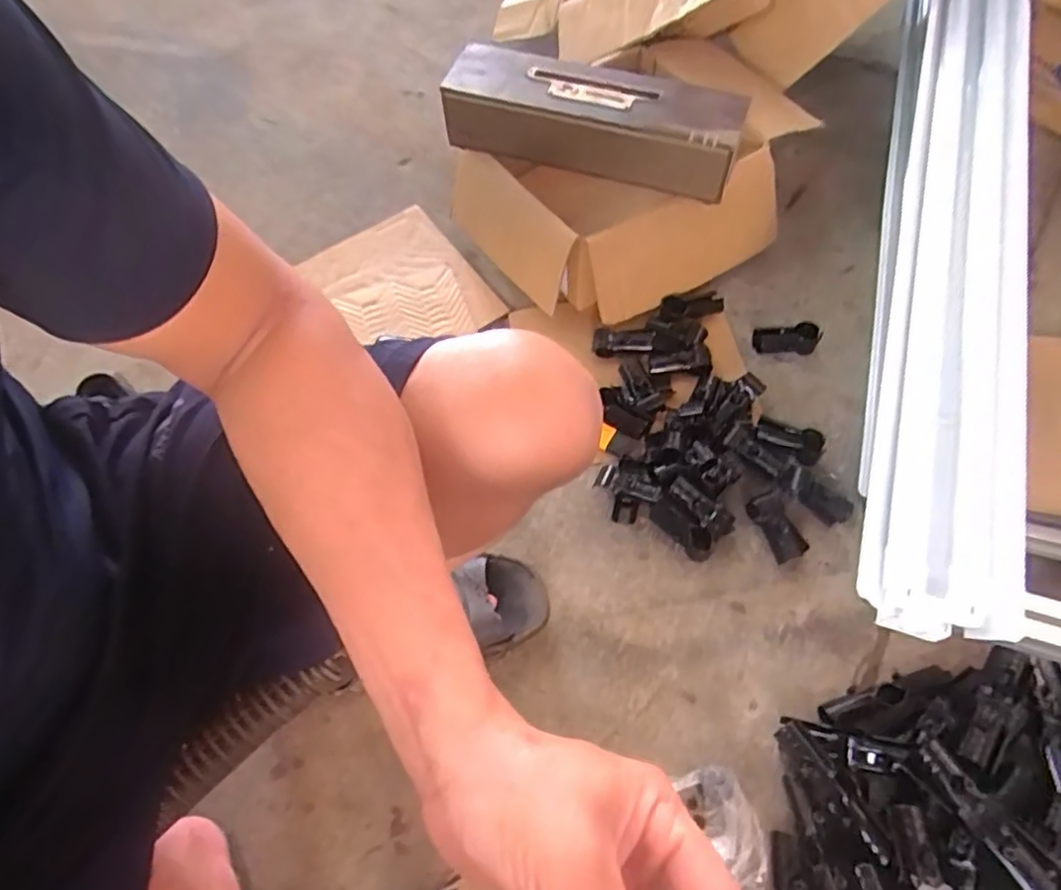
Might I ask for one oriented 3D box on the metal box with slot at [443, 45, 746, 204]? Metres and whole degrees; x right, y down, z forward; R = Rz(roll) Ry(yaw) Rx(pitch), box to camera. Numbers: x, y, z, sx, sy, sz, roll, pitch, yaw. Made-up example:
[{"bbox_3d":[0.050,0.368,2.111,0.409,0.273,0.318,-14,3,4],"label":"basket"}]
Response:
[{"bbox_3d":[0.076,-0.432,0.853,0.397,0.087,0.121,22,64,13],"label":"metal box with slot"}]

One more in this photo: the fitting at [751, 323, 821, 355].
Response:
[{"bbox_3d":[0.343,-0.142,0.867,0.086,0.031,0.036,1,61,3],"label":"fitting"}]

